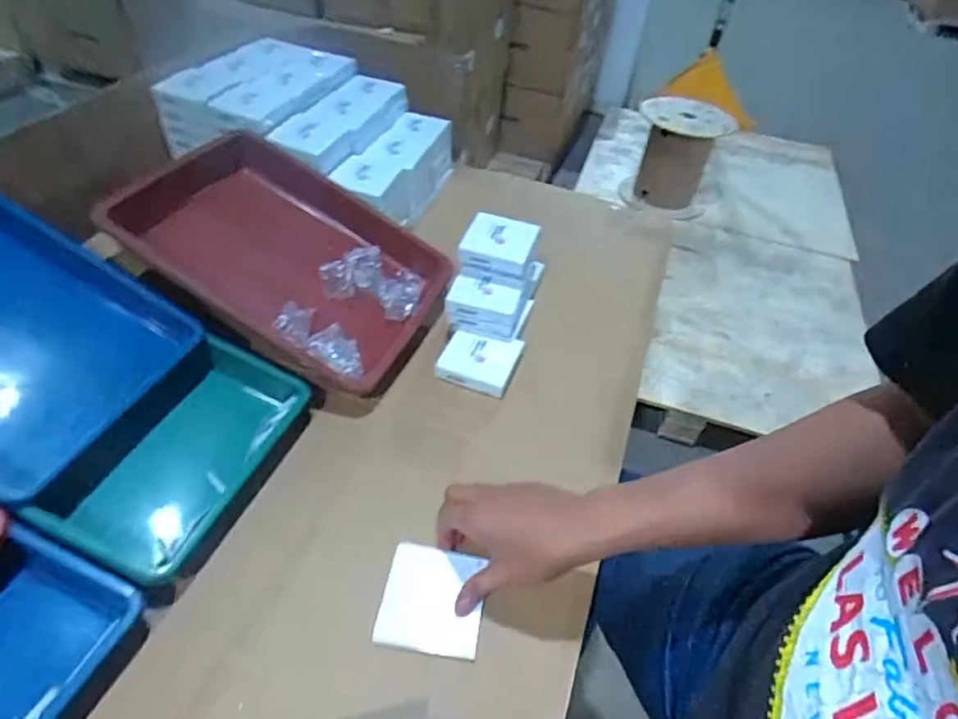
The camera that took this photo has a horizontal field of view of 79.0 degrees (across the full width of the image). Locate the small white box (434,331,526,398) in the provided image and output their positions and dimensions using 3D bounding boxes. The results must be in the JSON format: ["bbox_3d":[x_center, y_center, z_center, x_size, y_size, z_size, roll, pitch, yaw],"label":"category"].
[{"bbox_3d":[0.002,0.001,0.715,0.088,0.023,0.081,19,46,12],"label":"small white box"}]

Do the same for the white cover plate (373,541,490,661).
[{"bbox_3d":[-0.040,0.209,0.509,0.085,0.009,0.087,9,48,2],"label":"white cover plate"}]

